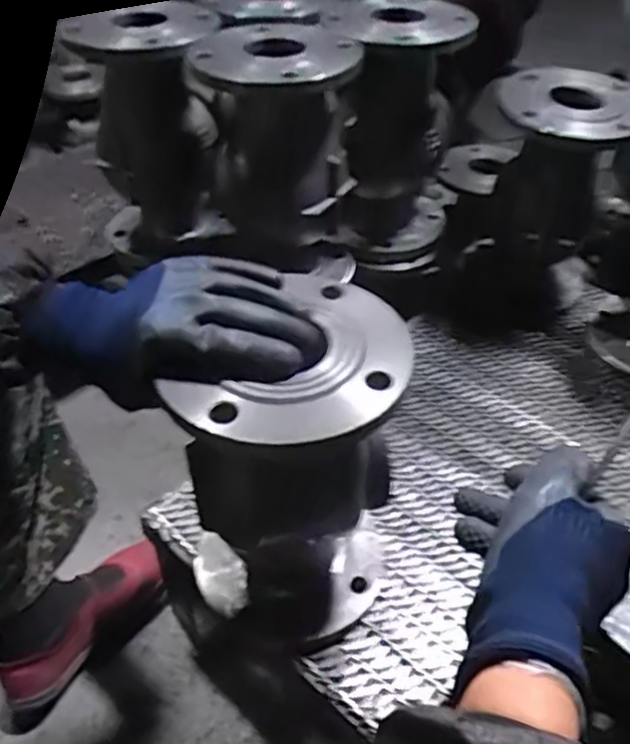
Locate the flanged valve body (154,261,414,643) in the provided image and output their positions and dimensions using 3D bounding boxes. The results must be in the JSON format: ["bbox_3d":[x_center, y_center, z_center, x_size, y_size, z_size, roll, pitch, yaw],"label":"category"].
[{"bbox_3d":[-0.015,0.091,0.531,0.168,0.289,0.149,-19,45,-20],"label":"flanged valve body"}]

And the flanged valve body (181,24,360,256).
[{"bbox_3d":[-0.040,-0.247,0.732,0.154,0.210,0.147,-3,42,-4],"label":"flanged valve body"}]

